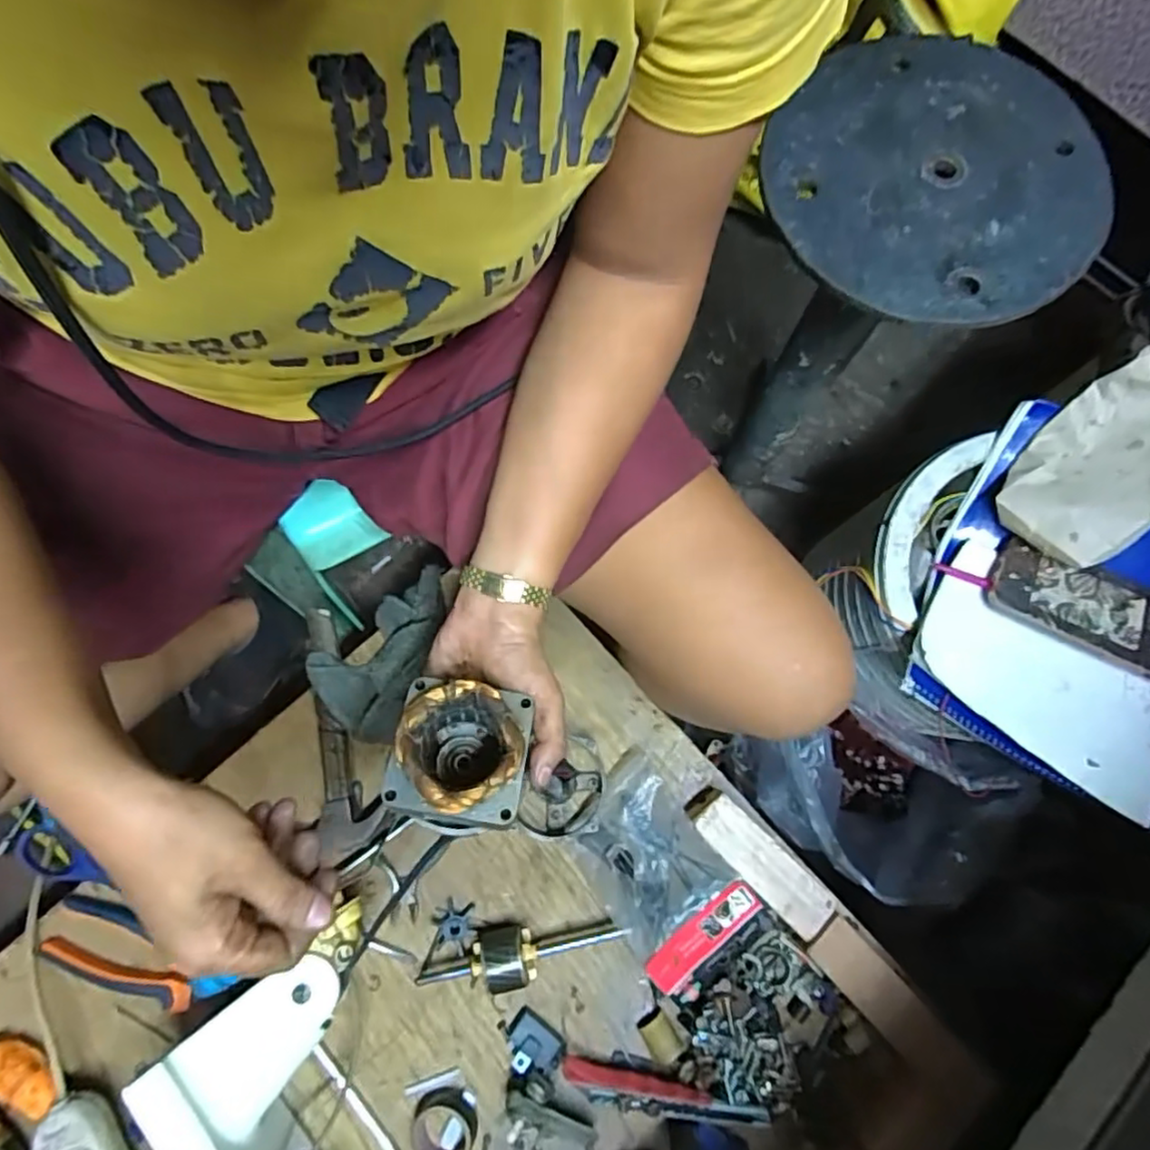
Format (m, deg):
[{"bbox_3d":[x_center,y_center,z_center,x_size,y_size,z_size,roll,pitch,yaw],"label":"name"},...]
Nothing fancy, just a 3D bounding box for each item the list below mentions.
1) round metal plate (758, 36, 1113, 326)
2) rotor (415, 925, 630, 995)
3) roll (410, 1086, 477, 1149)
[{"bbox_3d":[0.229,-0.253,0.415,0.203,0.013,0.202,0,77,-1],"label":"round metal plate"},{"bbox_3d":[-0.043,0.297,0.517,0.163,0.043,0.040,-8,78,-3],"label":"rotor"},{"bbox_3d":[-0.100,0.421,0.495,0.049,0.018,0.053,0,77,-1],"label":"roll"}]

